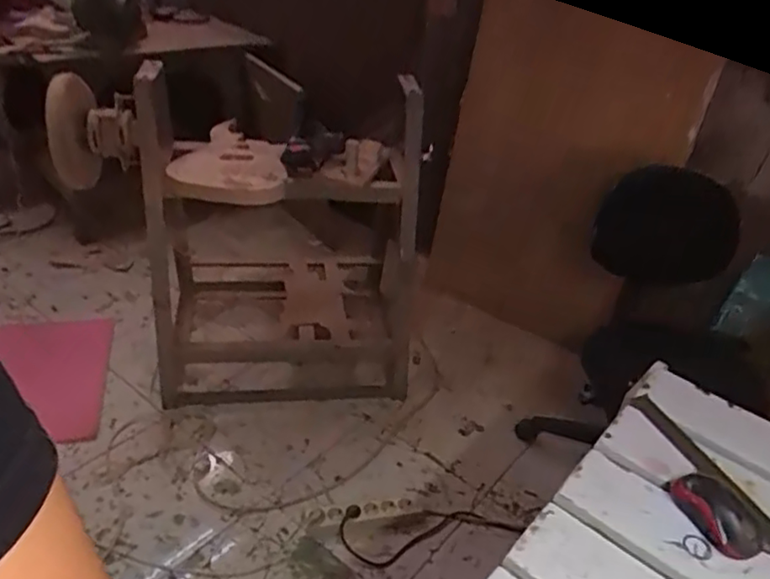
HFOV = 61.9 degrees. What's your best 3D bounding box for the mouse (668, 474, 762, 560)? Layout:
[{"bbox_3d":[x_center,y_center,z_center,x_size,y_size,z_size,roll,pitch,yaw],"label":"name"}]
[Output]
[{"bbox_3d":[0.344,0.230,0.665,0.051,0.031,0.094,-13,38,-27],"label":"mouse"}]

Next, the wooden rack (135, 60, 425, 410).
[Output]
[{"bbox_3d":[-0.284,-0.198,1.951,0.782,0.894,0.749,3,34,-5],"label":"wooden rack"}]

